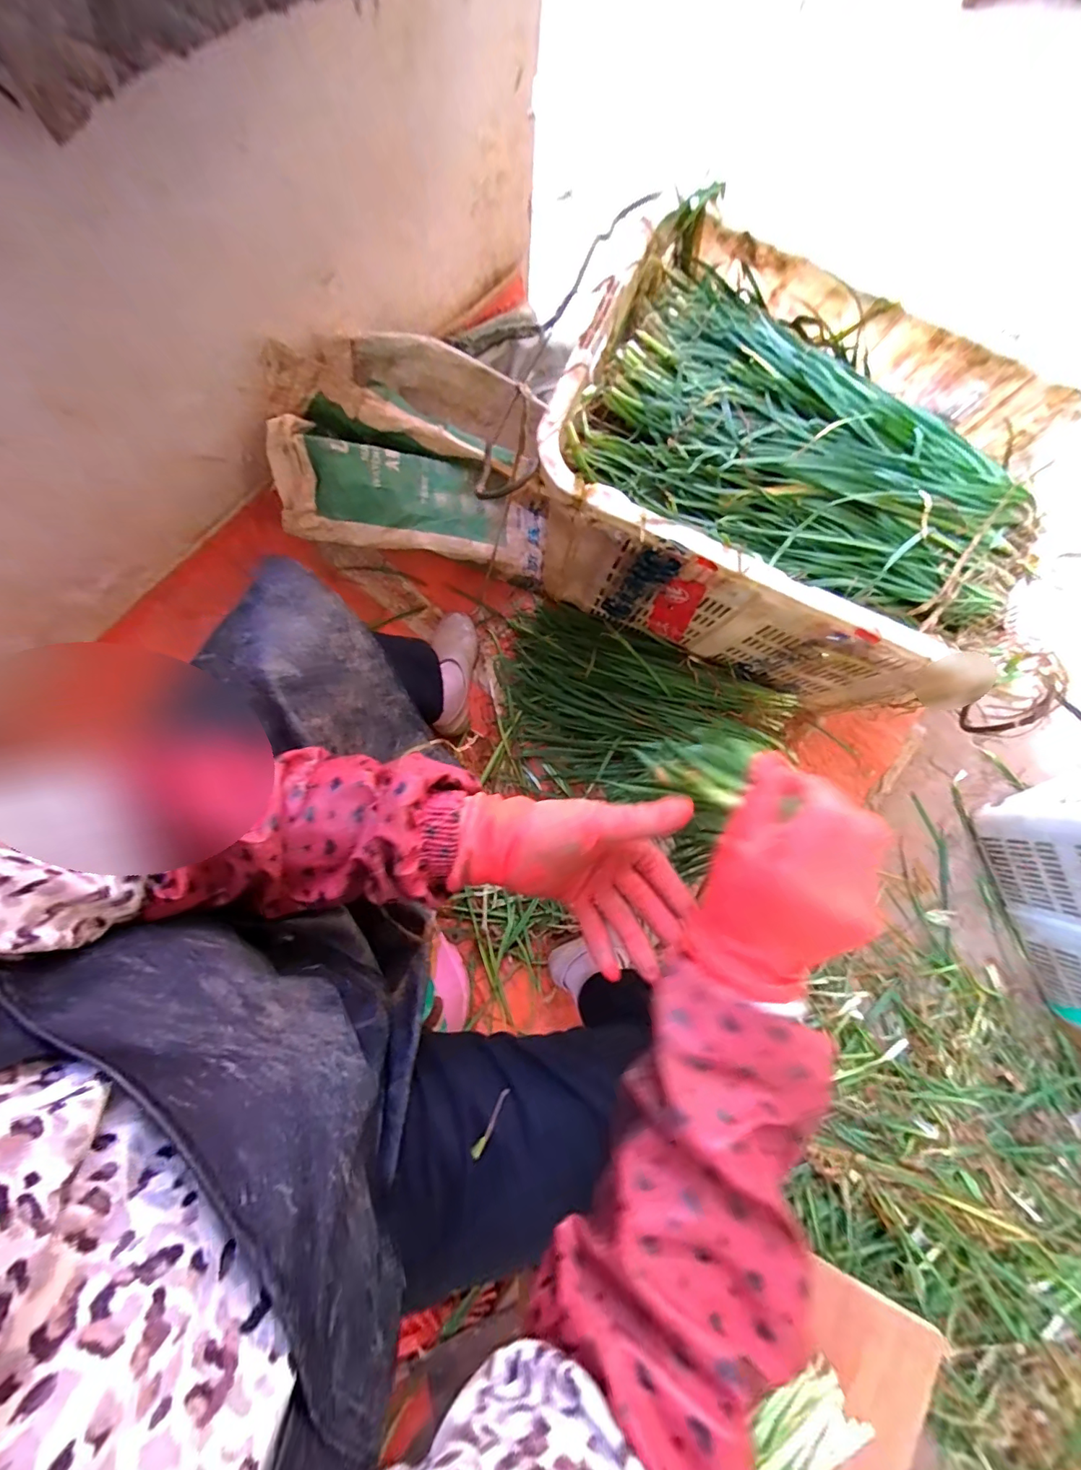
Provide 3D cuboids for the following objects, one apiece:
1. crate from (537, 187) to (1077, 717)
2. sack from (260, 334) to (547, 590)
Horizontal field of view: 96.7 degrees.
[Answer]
[{"bbox_3d":[0.344,-0.341,0.709,0.624,0.294,0.441,23,80,1],"label":"crate"},{"bbox_3d":[-0.185,-0.421,0.760,0.392,0.241,0.257,0,80,-4],"label":"sack"}]

